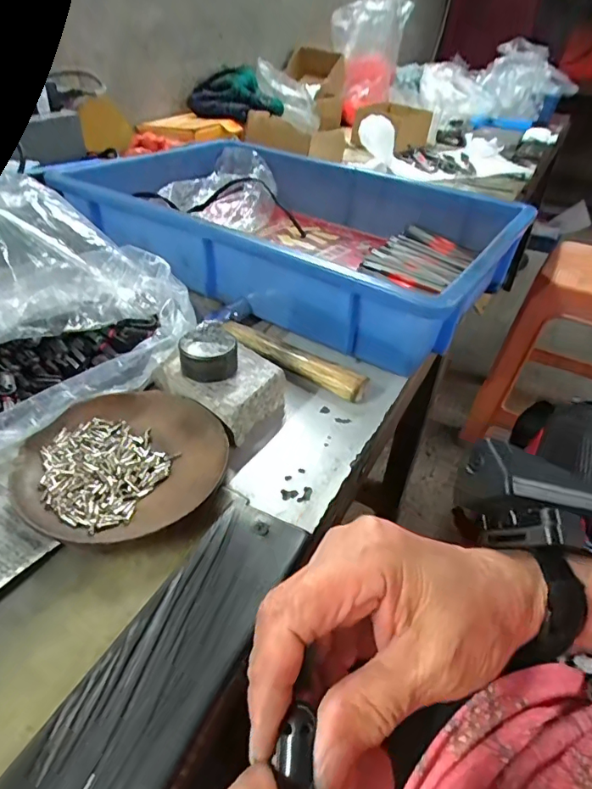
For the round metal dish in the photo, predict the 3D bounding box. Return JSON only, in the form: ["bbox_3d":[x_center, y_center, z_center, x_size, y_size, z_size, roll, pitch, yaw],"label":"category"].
[{"bbox_3d":[-0.101,0.039,0.285,0.104,0.015,0.112,2,38,-2],"label":"round metal dish"}]

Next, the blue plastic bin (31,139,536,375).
[{"bbox_3d":[0.000,-0.175,0.521,0.421,0.079,0.285,23,42,24],"label":"blue plastic bin"}]

